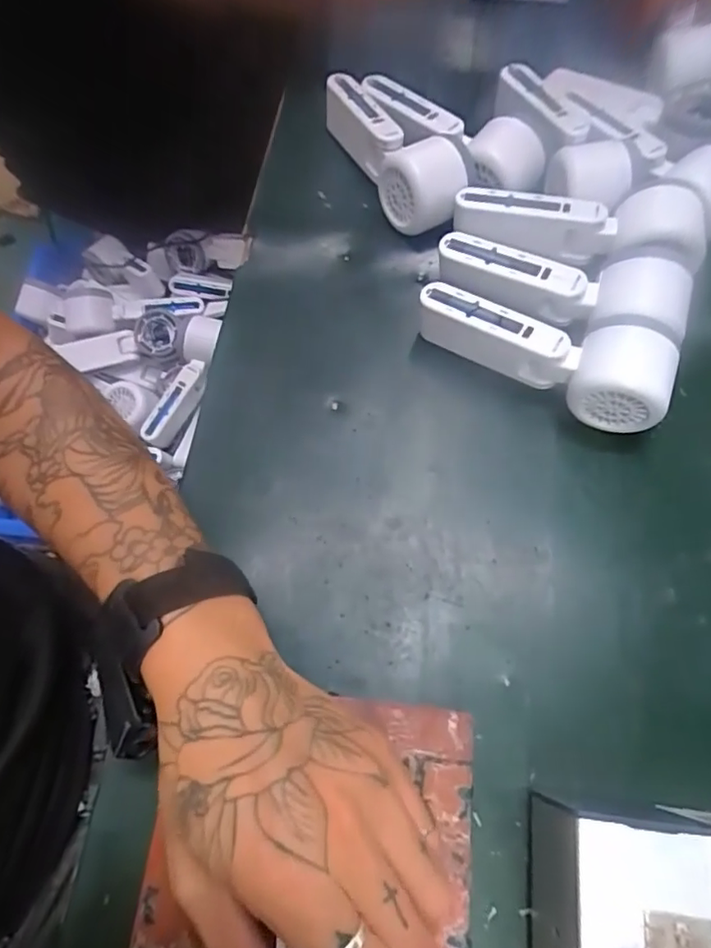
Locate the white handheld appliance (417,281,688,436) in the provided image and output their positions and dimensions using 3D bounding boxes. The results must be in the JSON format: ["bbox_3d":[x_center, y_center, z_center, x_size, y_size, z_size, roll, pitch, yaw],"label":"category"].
[{"bbox_3d":[0.116,-0.077,0.370,0.161,0.053,0.045,20,70,11],"label":"white handheld appliance"}]

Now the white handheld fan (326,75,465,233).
[{"bbox_3d":[0.026,-0.258,0.460,0.053,0.056,0.161,-22,68,-7],"label":"white handheld fan"}]

